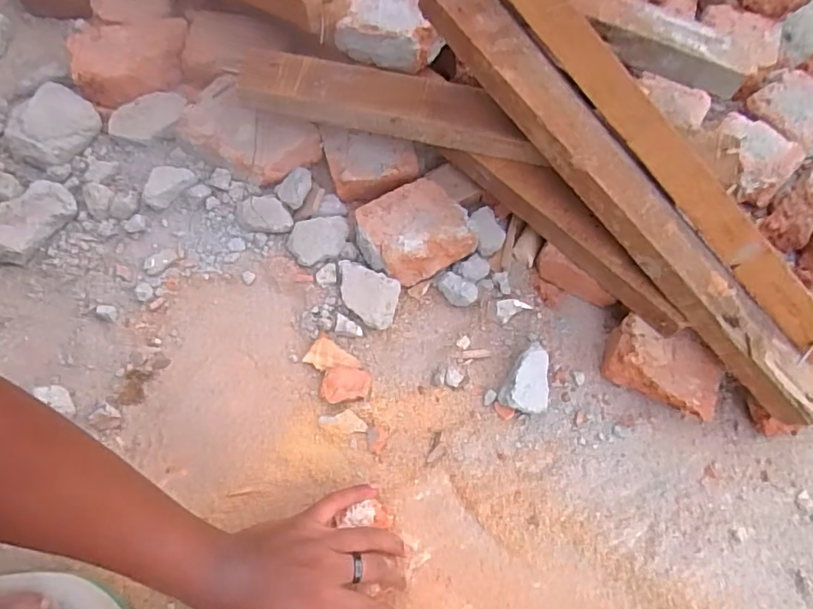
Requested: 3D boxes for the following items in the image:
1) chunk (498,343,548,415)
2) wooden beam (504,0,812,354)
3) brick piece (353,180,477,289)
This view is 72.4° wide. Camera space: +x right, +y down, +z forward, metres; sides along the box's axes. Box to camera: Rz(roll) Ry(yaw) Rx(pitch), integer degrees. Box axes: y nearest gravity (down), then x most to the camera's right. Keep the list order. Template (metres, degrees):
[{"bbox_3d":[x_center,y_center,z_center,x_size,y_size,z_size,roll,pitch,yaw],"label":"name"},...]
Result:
[{"bbox_3d":[0.128,0.079,0.578,0.046,0.034,0.070,20,65,9],"label":"chunk"},{"bbox_3d":[0.240,-0.131,0.500,0.462,0.039,0.026,48,70,-6],"label":"wooden beam"},{"bbox_3d":[0.007,-0.083,0.630,0.120,0.042,0.104,-29,69,-14],"label":"brick piece"}]

